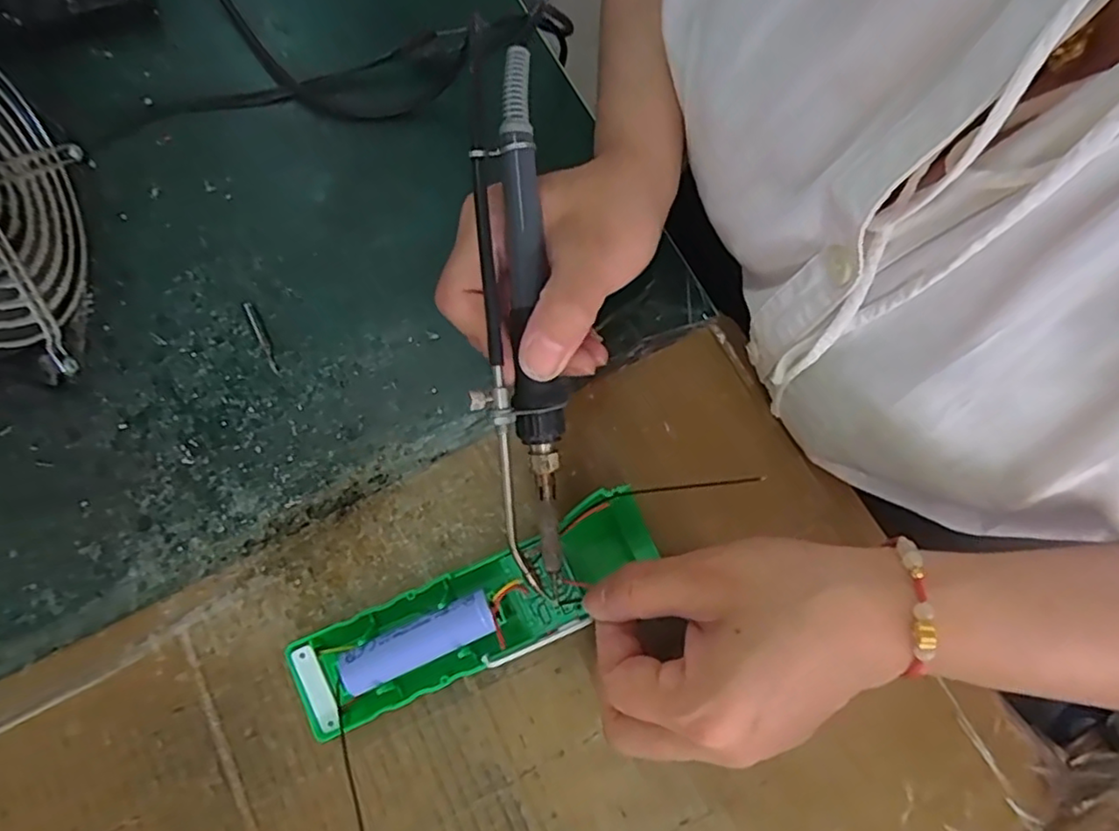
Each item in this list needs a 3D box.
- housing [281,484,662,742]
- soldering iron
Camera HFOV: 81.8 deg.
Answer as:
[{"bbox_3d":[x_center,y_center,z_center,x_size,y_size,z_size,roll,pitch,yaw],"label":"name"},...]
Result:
[{"bbox_3d":[-0.033,0.081,0.265,0.157,0.028,0.044,-26,76,-6],"label":"housing"},{"bbox_3d":[-0.016,-0.032,0.246,0.031,0.022,0.204,-4,94,-3],"label":"soldering iron"}]

